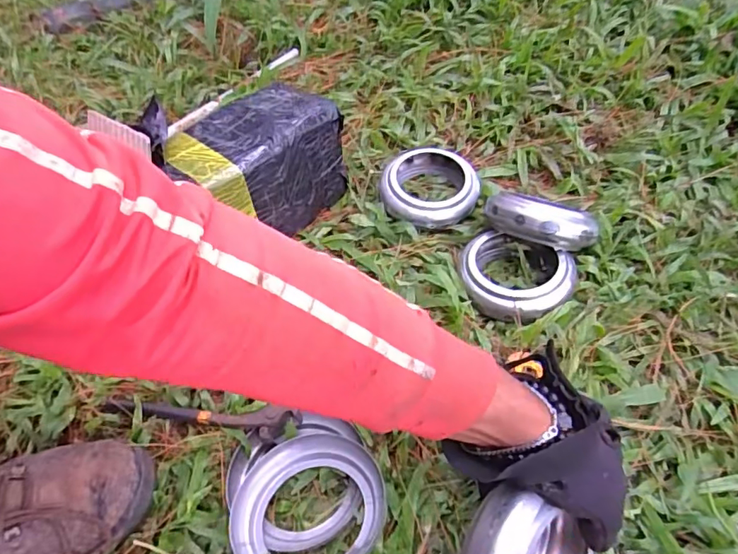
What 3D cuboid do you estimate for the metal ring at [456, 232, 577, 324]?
[{"bbox_3d":[0.166,-0.006,0.584,0.128,0.032,0.117,-4,53,6],"label":"metal ring"}]

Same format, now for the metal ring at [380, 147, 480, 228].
[{"bbox_3d":[0.086,-0.127,0.680,0.122,0.035,0.135,19,59,22],"label":"metal ring"}]

